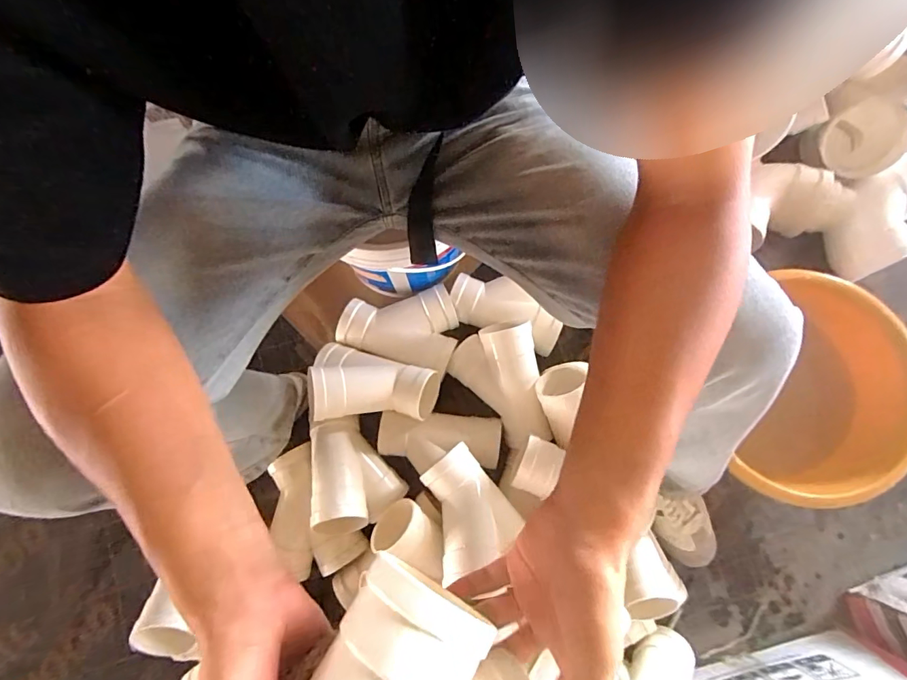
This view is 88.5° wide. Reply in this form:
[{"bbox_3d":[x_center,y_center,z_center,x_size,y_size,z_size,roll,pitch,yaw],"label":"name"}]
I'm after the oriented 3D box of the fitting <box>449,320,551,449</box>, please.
[{"bbox_3d":[0.070,0.075,0.738,0.132,0.084,0.188,-14,80,-2],"label":"fitting"}]

